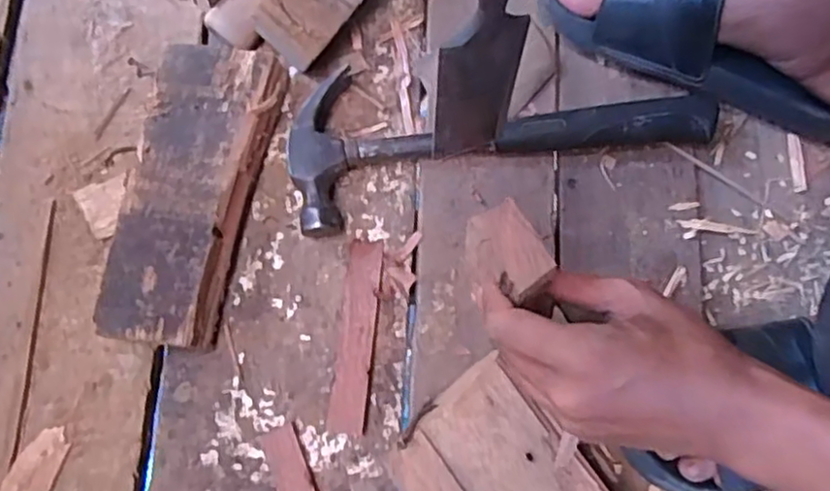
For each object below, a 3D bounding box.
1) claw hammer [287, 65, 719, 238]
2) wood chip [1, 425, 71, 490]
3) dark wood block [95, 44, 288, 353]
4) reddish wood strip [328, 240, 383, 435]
[{"bbox_3d":[0.062,-0.098,0.522,0.317,0.028,0.114,-13,77,-4],"label":"claw hammer"},{"bbox_3d":[-0.262,0.154,0.471,0.030,0.004,0.060,19,77,3],"label":"wood chip"},{"bbox_3d":[-0.162,-0.039,0.500,0.085,0.039,0.221,13,76,2],"label":"dark wood block"},{"bbox_3d":[-0.041,0.062,0.486,0.024,0.006,0.138,6,71,-4],"label":"reddish wood strip"}]

